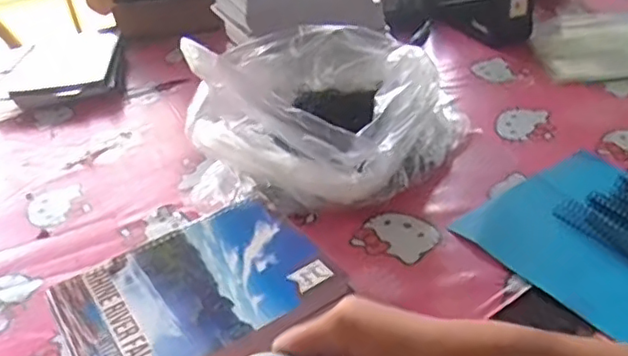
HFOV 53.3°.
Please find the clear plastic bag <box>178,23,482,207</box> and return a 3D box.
[{"bbox_3d":[0.004,-0.078,0.713,0.315,0.168,0.208,3,35,16],"label":"clear plastic bag"}]

